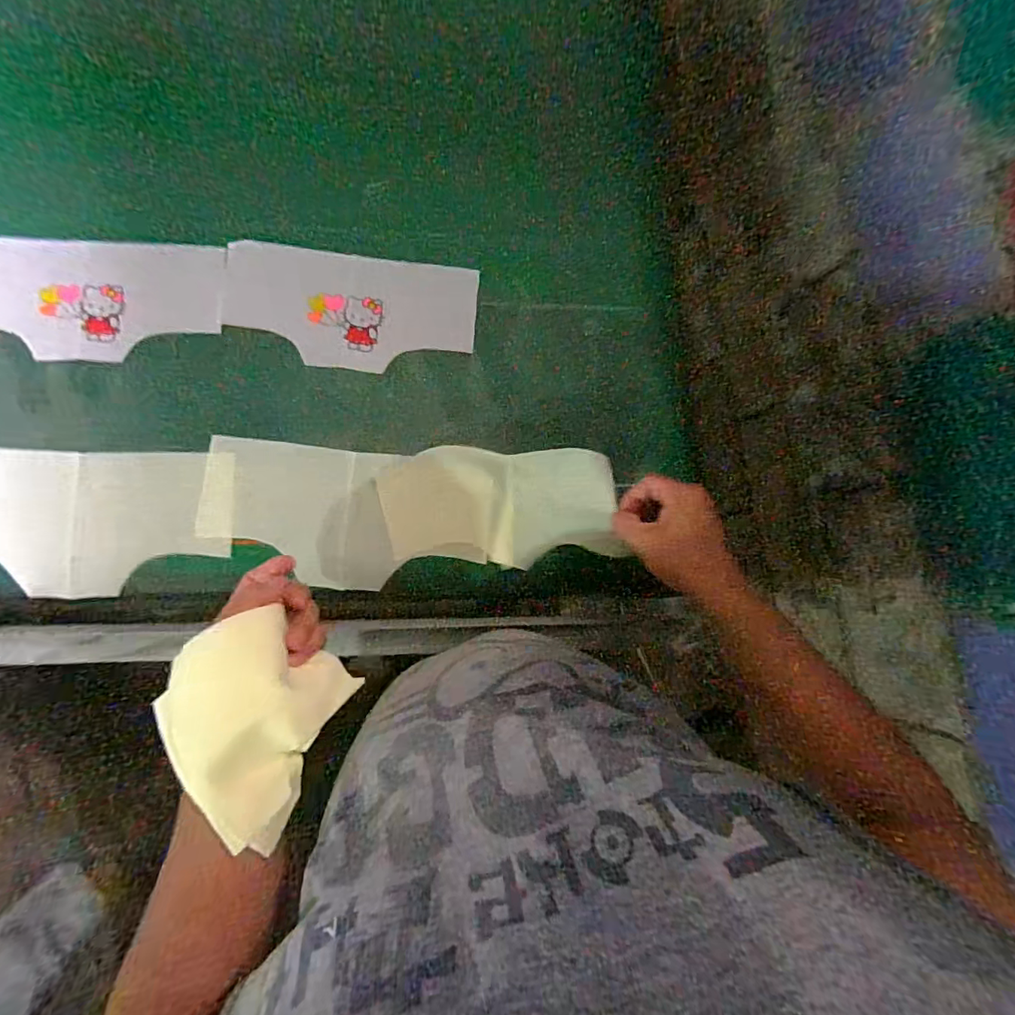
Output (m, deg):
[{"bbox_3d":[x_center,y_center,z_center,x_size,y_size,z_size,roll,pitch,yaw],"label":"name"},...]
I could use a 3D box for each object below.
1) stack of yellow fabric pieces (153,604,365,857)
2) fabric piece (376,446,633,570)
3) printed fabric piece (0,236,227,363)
[{"bbox_3d":[-0.196,0.161,0.389,0.128,0.030,0.137,40,48,-20],"label":"stack of yellow fabric pieces"},{"bbox_3d":[-0.011,-0.002,0.543,0.244,0.037,0.120,-1,85,13],"label":"fabric piece"},{"bbox_3d":[-0.446,-0.225,0.548,0.259,0.012,0.130,1,82,-6],"label":"printed fabric piece"}]

